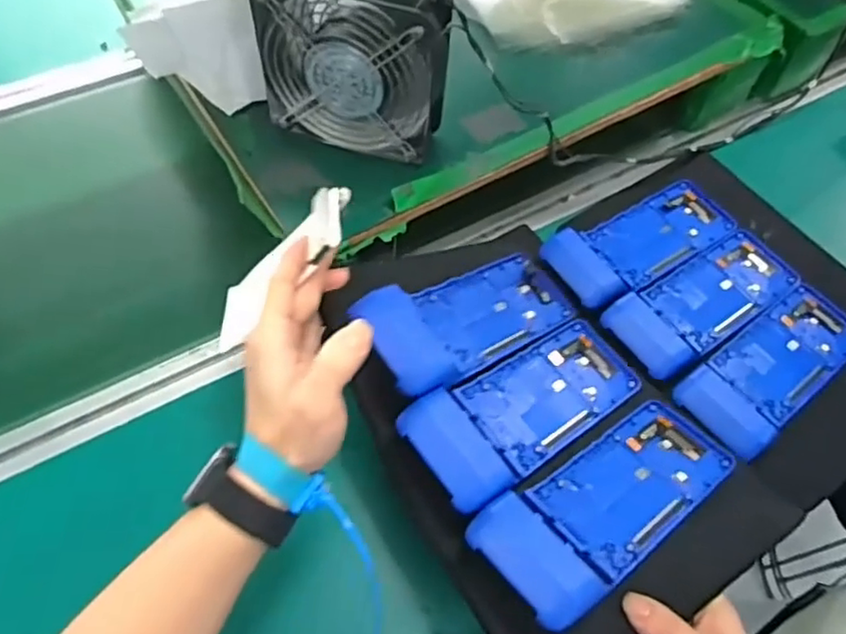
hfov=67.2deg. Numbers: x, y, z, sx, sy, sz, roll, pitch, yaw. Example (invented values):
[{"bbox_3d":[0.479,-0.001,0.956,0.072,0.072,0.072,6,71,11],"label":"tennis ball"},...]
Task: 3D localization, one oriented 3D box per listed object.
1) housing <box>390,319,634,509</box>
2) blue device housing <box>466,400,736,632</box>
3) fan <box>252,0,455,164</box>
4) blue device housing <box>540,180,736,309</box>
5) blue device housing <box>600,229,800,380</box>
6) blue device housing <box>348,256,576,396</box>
[{"bbox_3d":[0.082,0.066,0.488,0.226,0.035,0.084,-20,58,-45],"label":"housing"},{"bbox_3d":[0.134,0.127,0.447,0.226,0.037,0.083,-18,59,-41],"label":"blue device housing"},{"bbox_3d":[-0.057,-0.215,0.535,0.144,0.143,0.060,18,60,8],"label":"fan"},{"bbox_3d":[0.234,-0.080,0.664,0.263,0.035,0.085,-25,62,-33],"label":"blue device housing"},{"bbox_3d":[0.274,-0.020,0.610,0.233,0.056,0.091,-33,66,-20],"label":"blue device housing"},{"bbox_3d":[0.039,-0.001,0.520,0.091,0.046,0.226,44,35,21],"label":"blue device housing"}]

